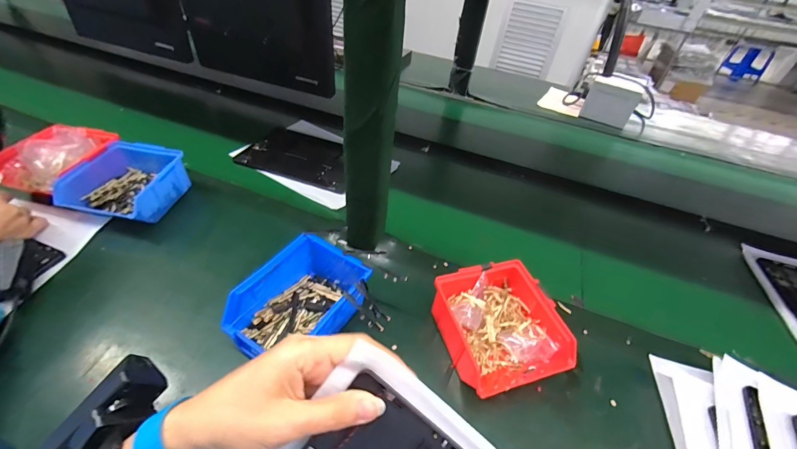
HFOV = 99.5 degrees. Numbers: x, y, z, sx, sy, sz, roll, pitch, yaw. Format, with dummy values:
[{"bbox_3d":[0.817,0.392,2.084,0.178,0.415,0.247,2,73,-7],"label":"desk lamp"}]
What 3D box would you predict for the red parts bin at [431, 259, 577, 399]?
[{"bbox_3d":[0.116,0.123,0.402,0.123,0.068,0.136,-9,46,-18],"label":"red parts bin"}]

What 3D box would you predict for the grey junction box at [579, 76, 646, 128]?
[{"bbox_3d":[0.610,-0.354,0.969,0.129,0.105,0.065,29,45,20],"label":"grey junction box"}]

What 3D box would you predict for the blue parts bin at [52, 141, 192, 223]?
[{"bbox_3d":[-0.413,-0.063,0.525,0.120,0.070,0.144,14,44,6],"label":"blue parts bin"}]

